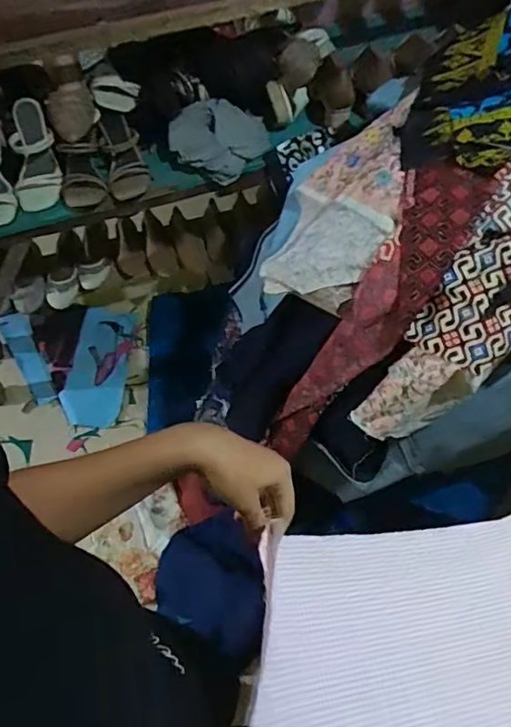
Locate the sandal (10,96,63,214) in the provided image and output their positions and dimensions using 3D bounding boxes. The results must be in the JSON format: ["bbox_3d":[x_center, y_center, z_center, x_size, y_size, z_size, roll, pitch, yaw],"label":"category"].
[{"bbox_3d":[-0.444,-0.420,1.072,0.091,0.073,0.230,-11,76,-5],"label":"sandal"}]

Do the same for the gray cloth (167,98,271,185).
[{"bbox_3d":[-0.077,-0.451,1.101,0.206,0.081,0.168,-3,59,0],"label":"gray cloth"}]

